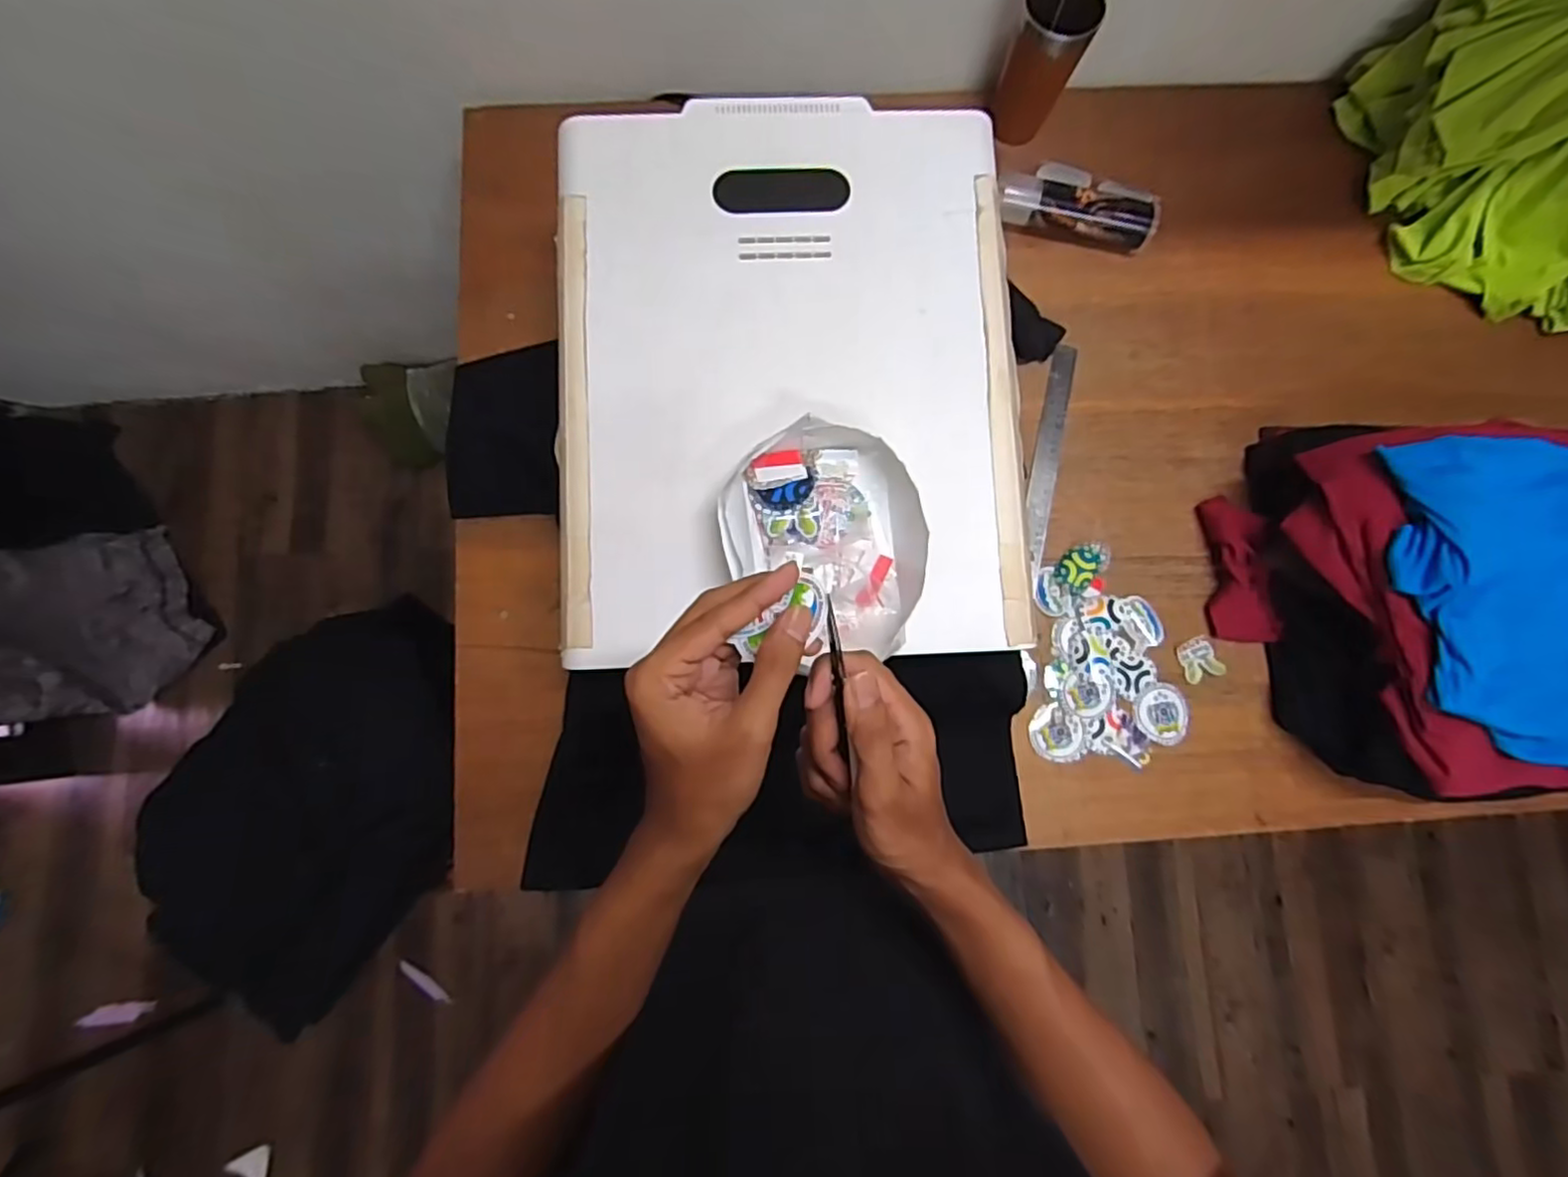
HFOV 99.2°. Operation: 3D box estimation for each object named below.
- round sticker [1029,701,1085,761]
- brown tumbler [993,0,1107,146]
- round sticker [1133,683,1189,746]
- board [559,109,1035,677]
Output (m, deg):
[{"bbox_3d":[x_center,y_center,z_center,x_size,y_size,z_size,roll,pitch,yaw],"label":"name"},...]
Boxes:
[{"bbox_3d":[0.292,0.154,0.711,0.057,0.004,0.058,0,82,-3],"label":"round sticker"},{"bbox_3d":[0.280,-0.580,0.742,0.081,0.146,0.068,29,82,1],"label":"brown tumbler"},{"bbox_3d":[0.406,0.135,0.717,0.058,0.005,0.064,-1,83,-4],"label":"round sticker"},{"bbox_3d":[0.003,-0.195,0.587,0.398,0.026,0.500,-2,83,-4],"label":"board"}]

